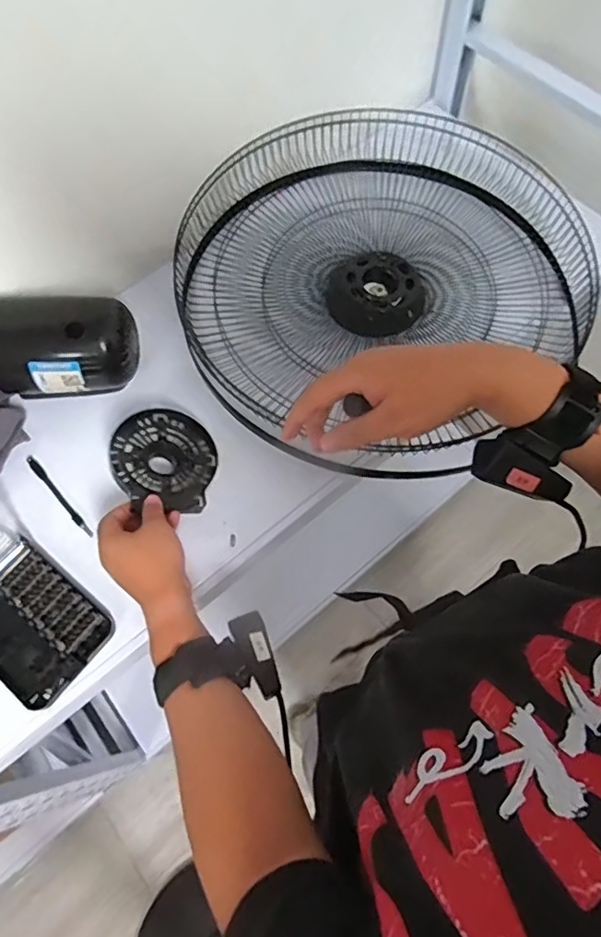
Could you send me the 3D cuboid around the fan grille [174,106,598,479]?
[{"bbox_3d":[0.090,-0.245,0.686,0.471,0.077,0.455,0,67,1],"label":"fan grille"}]

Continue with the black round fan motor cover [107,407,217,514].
[{"bbox_3d":[-0.149,-0.012,0.603,0.110,0.015,0.113,10,59,-17],"label":"black round fan motor cover"}]

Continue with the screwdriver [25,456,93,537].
[{"bbox_3d":[-0.275,0.032,0.632,0.009,0.014,0.127,-40,72,-14],"label":"screwdriver"}]

